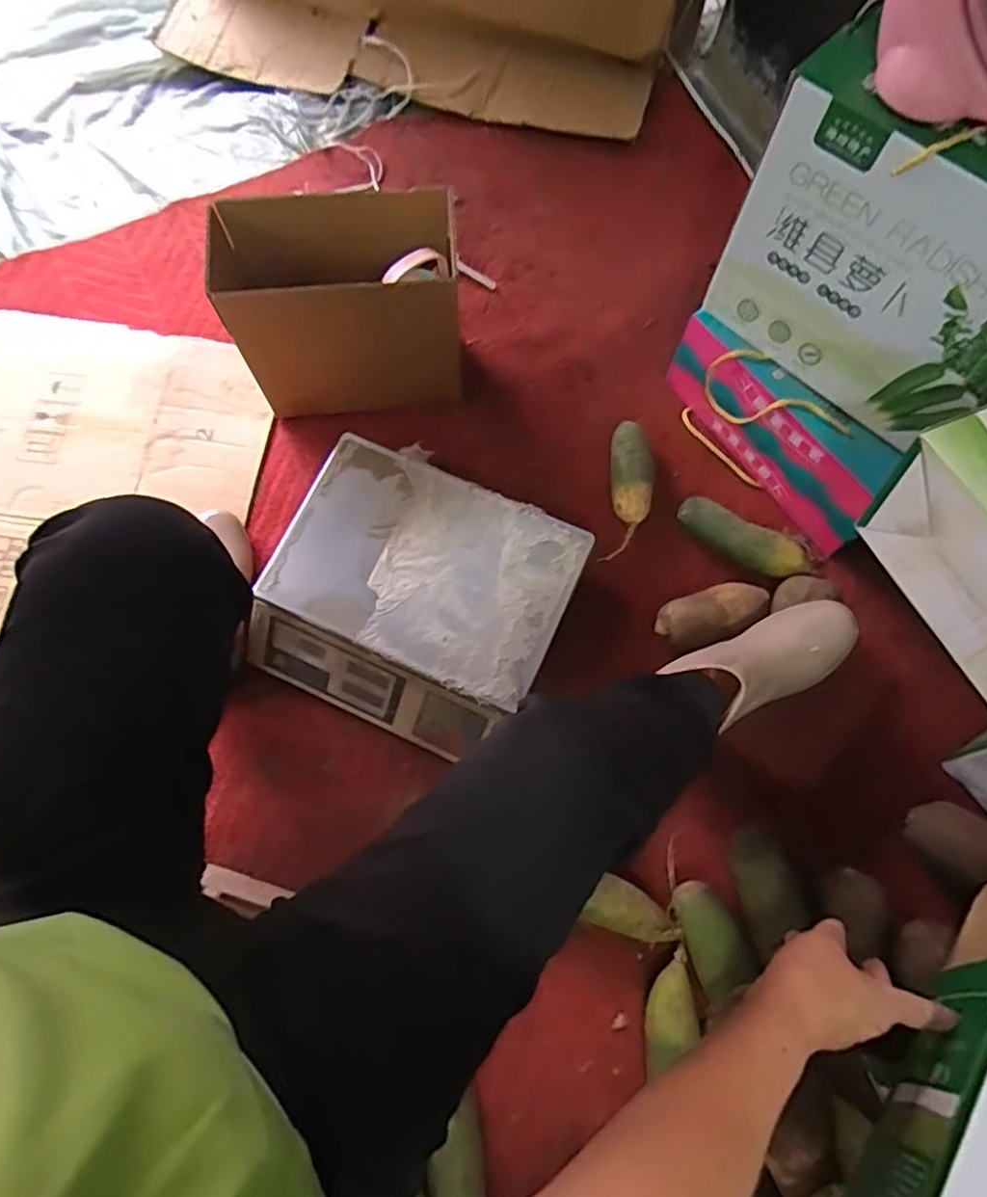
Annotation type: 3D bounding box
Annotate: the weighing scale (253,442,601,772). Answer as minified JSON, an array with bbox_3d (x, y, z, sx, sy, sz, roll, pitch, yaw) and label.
[{"bbox_3d":[-0.090,0.004,0.748,0.329,0.097,0.293,24,75,9],"label":"weighing scale"}]

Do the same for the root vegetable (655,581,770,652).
[{"bbox_3d":[0.269,0.019,0.757,0.142,0.049,0.068,-22,74,-5],"label":"root vegetable"}]

